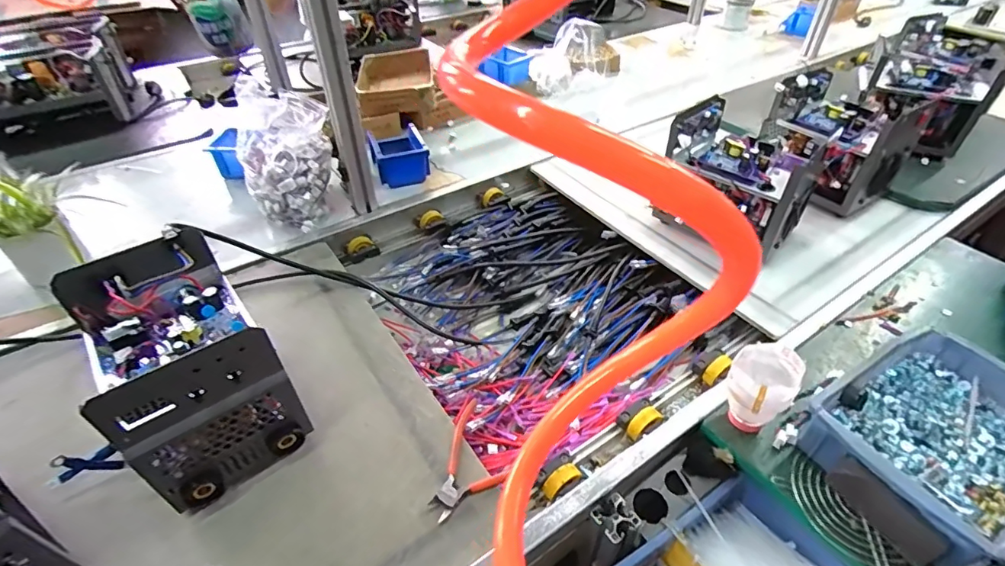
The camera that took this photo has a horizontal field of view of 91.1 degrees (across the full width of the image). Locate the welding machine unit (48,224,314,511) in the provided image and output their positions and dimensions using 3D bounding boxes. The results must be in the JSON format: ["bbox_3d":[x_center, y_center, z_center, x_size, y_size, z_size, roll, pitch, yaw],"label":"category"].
[{"bbox_3d":[-0.351,0.092,0.565,0.154,0.200,0.253,-28,49,-27],"label":"welding machine unit"}]

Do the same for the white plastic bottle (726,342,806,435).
[{"bbox_3d":[0.287,0.125,0.563,0.064,0.112,0.072,25,48,26],"label":"white plastic bottle"}]

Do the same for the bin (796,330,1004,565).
[{"bbox_3d":[0.474,0.164,0.533,0.244,0.085,0.182,-22,46,-22],"label":"bin"}]

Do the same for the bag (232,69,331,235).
[{"bbox_3d":[-0.381,-0.217,0.884,0.152,0.200,0.164,-6,42,-6],"label":"bag"}]

